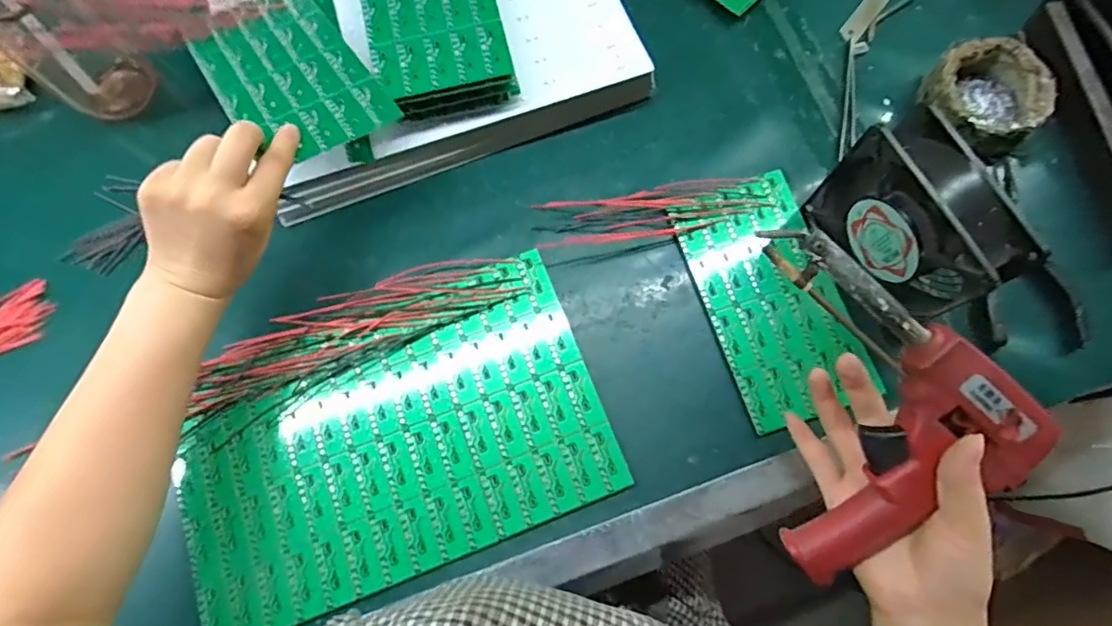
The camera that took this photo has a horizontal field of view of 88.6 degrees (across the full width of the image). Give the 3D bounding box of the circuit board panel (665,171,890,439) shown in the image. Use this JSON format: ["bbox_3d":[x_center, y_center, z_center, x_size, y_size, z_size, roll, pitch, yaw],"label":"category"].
[{"bbox_3d":[0.165,-0.015,0.437,0.101,0.005,0.183,-18,74,-3],"label":"circuit board panel"}]

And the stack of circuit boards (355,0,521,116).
[{"bbox_3d":[-0.103,-0.248,0.453,0.101,0.033,0.195,-14,77,-2],"label":"stack of circuit boards"}]

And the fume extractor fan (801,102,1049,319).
[{"bbox_3d":[0.242,-0.060,0.389,0.057,0.118,0.114,-21,77,-4],"label":"fume extractor fan"}]

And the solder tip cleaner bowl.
[{"bbox_3d":[0.346,-0.174,0.460,0.086,0.042,0.087,0,76,1],"label":"solder tip cleaner bowl"}]

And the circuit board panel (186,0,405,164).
[{"bbox_3d":[-0.197,-0.177,0.417,0.098,0.007,0.177,-33,68,-15],"label":"circuit board panel"}]

